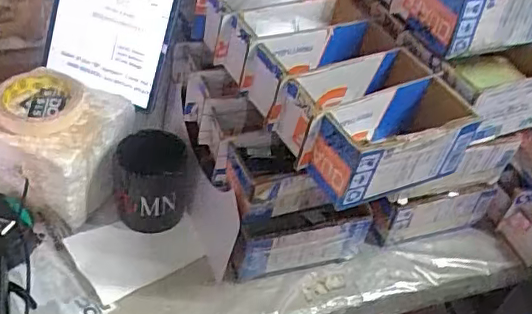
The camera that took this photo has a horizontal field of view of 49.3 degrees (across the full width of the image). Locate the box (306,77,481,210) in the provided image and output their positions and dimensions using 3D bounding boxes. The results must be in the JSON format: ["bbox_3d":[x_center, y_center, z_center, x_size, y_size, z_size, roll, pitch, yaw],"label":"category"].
[{"bbox_3d":[0.121,-0.019,0.564,0.164,0.077,0.082,-14,48,-26],"label":"box"}]

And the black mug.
[{"bbox_3d":[-0.137,0.028,0.692,0.088,0.078,0.088,4,43,-9],"label":"black mug"}]

